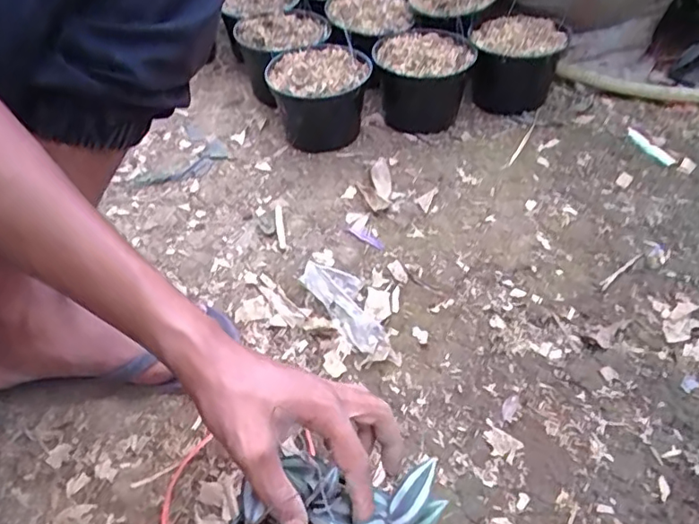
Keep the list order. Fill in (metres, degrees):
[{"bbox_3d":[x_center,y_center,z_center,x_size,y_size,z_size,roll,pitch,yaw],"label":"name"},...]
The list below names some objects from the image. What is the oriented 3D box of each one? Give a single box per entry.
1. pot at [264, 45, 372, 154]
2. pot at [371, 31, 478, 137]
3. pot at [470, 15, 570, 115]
[{"bbox_3d":[-0.044,-0.237,0.851,0.142,0.119,0.145,-3,48,4],"label":"pot"},{"bbox_3d":[0.107,-0.259,0.860,0.136,0.129,0.130,-3,48,4],"label":"pot"},{"bbox_3d":[0.252,-0.302,0.886,0.141,0.127,0.139,1,48,2],"label":"pot"}]

